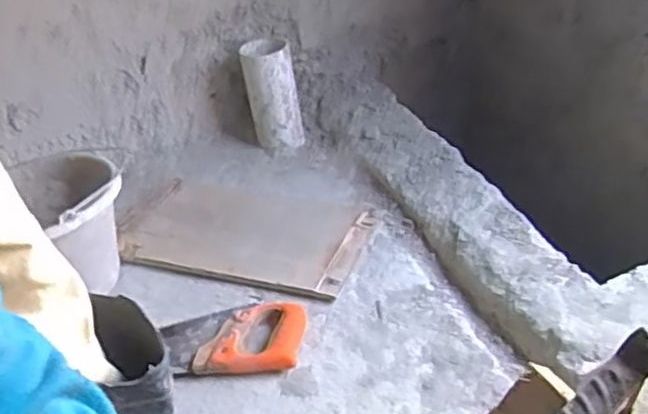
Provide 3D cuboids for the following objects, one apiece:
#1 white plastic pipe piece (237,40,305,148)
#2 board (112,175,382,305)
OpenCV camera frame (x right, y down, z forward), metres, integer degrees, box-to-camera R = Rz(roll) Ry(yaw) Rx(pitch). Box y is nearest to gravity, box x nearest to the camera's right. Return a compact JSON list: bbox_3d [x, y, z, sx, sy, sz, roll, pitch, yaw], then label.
[{"bbox_3d":[-0.095,-0.203,1.281,0.097,0.201,0.100,-10,35,-5],"label":"white plastic pipe piece"},{"bbox_3d":[-0.125,0.039,1.082,0.384,0.023,0.219,8,37,19],"label":"board"}]

